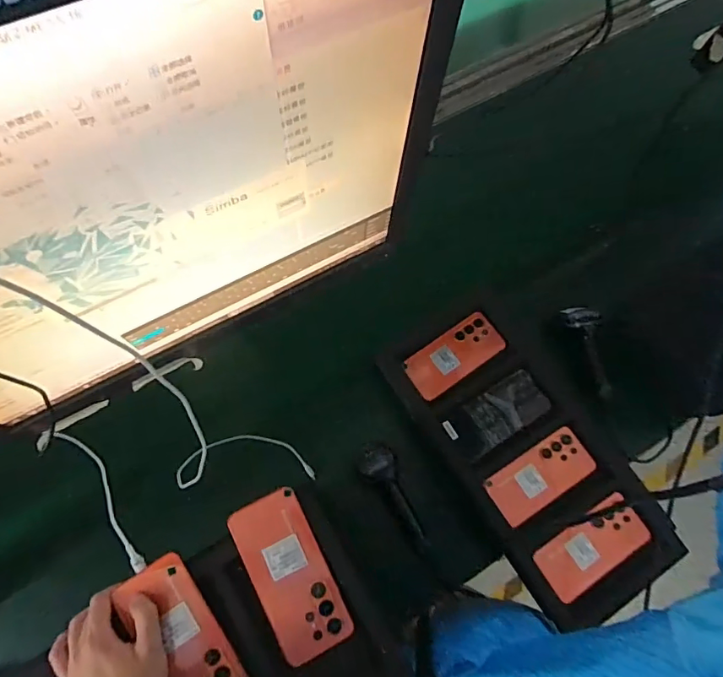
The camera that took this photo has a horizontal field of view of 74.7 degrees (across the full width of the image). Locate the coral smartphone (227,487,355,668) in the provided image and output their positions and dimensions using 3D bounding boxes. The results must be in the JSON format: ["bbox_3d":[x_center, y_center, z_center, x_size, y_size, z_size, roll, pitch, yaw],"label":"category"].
[{"bbox_3d":[-0.077,0.253,0.510,0.079,0.004,0.166,-25,78,-11],"label":"coral smartphone"}]

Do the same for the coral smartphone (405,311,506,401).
[{"bbox_3d":[0.153,0.029,0.781,0.165,0.010,0.077,-33,81,-11],"label":"coral smartphone"}]

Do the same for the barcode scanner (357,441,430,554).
[{"bbox_3d":[0.047,0.243,0.734,0.061,0.079,0.182,-23,70,-9],"label":"barcode scanner"}]

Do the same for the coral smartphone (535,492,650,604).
[{"bbox_3d":[0.318,0.288,0.654,0.157,0.013,0.069,-35,55,-6],"label":"coral smartphone"}]

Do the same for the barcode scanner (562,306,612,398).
[{"bbox_3d":[0.397,0.021,0.820,0.054,0.040,0.163,-13,82,-5],"label":"barcode scanner"}]

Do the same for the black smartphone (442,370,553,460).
[{"bbox_3d":[0.213,0.116,0.739,0.170,0.012,0.080,-28,71,-11],"label":"black smartphone"}]

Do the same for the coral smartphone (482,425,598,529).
[{"bbox_3d":[0.266,0.202,0.701,0.166,0.013,0.073,-30,72,-11],"label":"coral smartphone"}]

